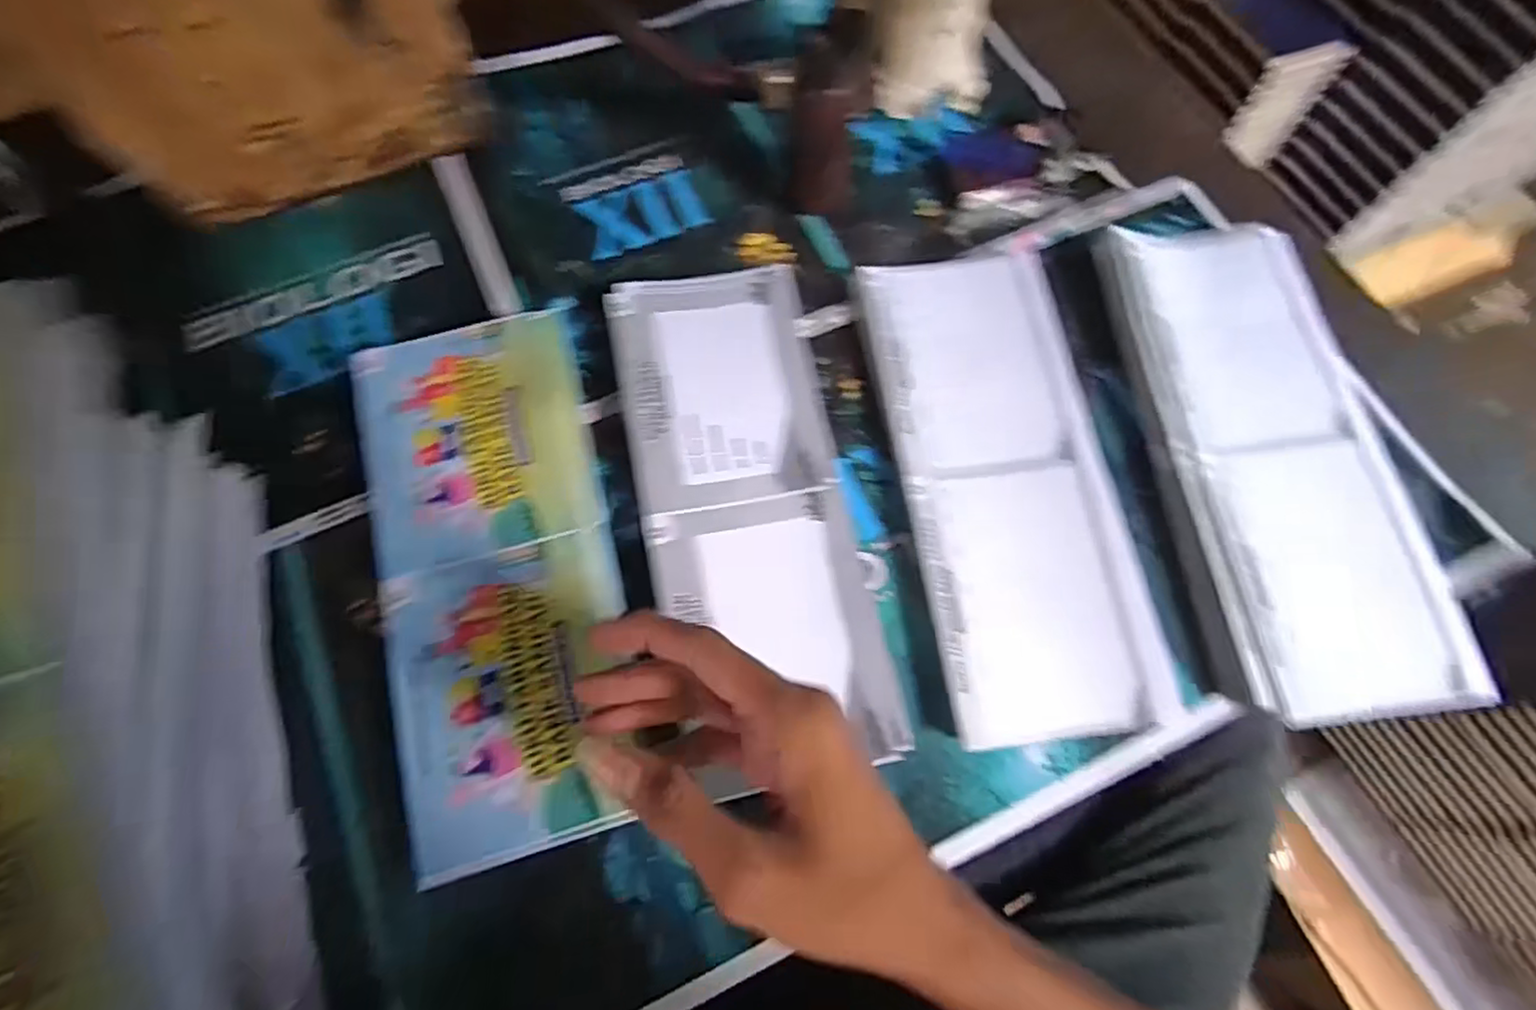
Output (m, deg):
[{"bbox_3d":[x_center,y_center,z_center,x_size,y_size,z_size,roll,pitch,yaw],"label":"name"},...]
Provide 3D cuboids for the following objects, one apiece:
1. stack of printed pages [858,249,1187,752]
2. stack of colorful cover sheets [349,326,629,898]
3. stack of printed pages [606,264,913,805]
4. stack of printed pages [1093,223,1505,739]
[{"bbox_3d":[0.144,-0.018,0.400,0.126,0.030,0.295,-7,68,-3],"label":"stack of printed pages"},{"bbox_3d":[-0.157,0.032,0.380,0.127,0.021,0.302,-10,70,-4],"label":"stack of colorful cover sheets"},{"bbox_3d":[-0.014,-0.012,0.391,0.117,0.017,0.300,-10,68,-4],"label":"stack of printed pages"},{"bbox_3d":[0.299,-0.035,0.415,0.126,0.049,0.319,-5,71,-10],"label":"stack of printed pages"}]

